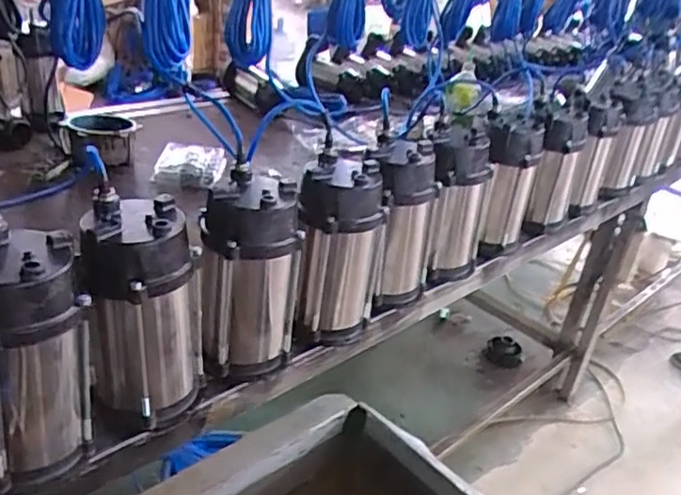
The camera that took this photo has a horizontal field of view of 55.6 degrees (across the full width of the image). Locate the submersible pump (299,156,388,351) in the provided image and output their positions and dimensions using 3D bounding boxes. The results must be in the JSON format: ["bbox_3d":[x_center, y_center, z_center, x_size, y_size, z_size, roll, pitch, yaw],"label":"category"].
[{"bbox_3d":[-0.003,0.010,0.940,0.112,0.247,0.118,12,30,9],"label":"submersible pump"}]

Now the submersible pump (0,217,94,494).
[{"bbox_3d":[-0.321,0.116,0.658,0.121,0.252,0.102,-9,33,-26],"label":"submersible pump"}]

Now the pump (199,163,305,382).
[{"bbox_3d":[-0.119,0.040,0.850,0.121,0.248,0.108,2,30,-9],"label":"pump"}]

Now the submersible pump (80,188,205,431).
[{"bbox_3d":[-0.231,0.088,0.767,0.127,0.271,0.109,-3,31,-18],"label":"submersible pump"}]

